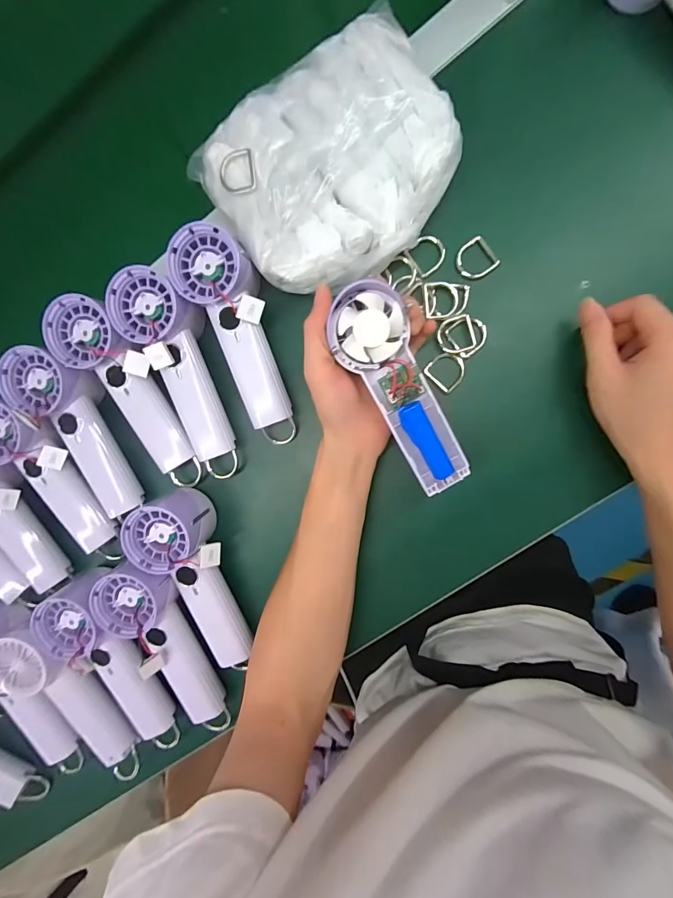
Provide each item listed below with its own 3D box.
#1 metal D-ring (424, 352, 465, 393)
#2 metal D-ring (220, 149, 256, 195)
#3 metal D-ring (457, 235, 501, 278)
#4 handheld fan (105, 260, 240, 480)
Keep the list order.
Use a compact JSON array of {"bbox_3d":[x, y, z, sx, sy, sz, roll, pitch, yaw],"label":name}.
[{"bbox_3d":[0.100,-0.071,0.342,0.033,0.007,0.032,44,97,6],"label":"metal D-ring"},{"bbox_3d":[-0.086,-0.237,0.324,0.031,0.004,0.035,-4,90,9],"label":"metal D-ring"},{"bbox_3d":[0.124,-0.168,0.336,0.031,0.007,0.033,-37,100,17],"label":"metal D-ring"},{"bbox_3d":[-0.139,-0.065,0.349,0.064,0.043,0.197,-18,106,9],"label":"handheld fan"}]

